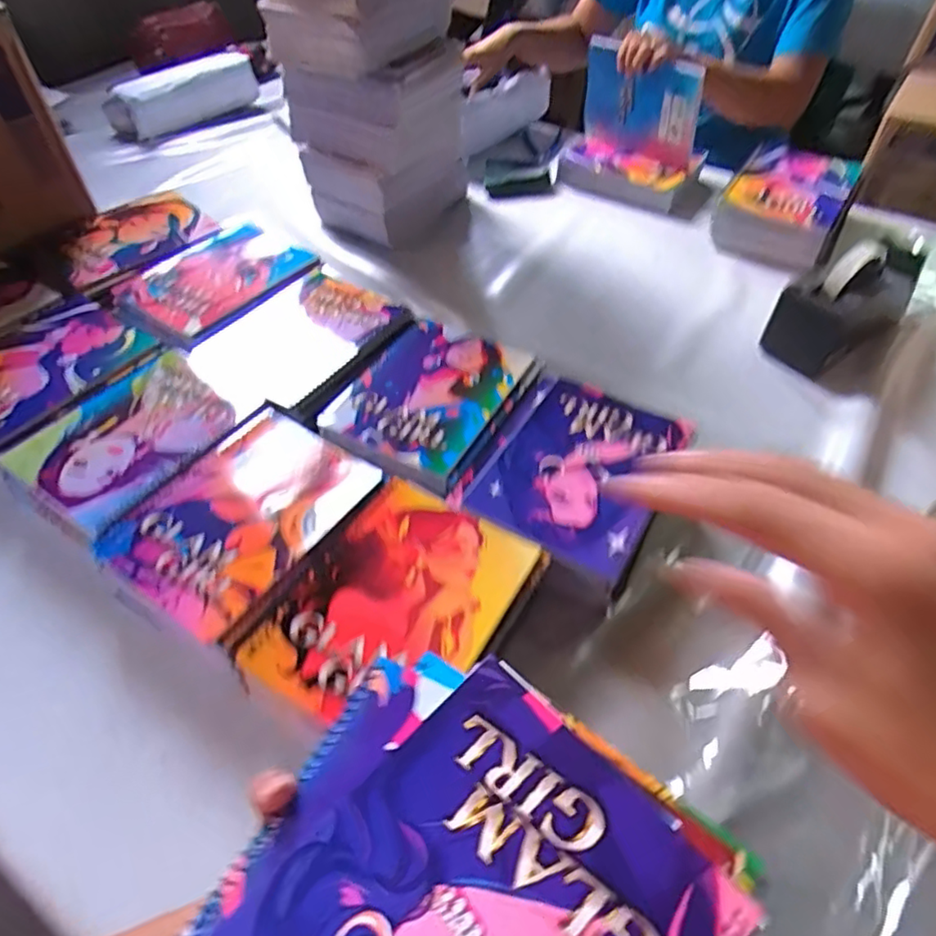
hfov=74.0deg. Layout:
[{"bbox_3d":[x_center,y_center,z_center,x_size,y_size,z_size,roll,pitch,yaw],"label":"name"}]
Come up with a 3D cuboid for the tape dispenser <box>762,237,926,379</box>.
[{"bbox_3d":[0.458,-0.205,0.738,0.187,0.112,0.076,-28,55,-23],"label":"tape dispenser"}]

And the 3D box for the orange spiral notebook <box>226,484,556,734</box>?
[{"bbox_3d":[-0.054,0.104,0.485,0.160,0.010,0.201,27,56,21],"label":"orange spiral notebook"}]

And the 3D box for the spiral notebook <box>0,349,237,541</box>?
[{"bbox_3d":[-0.327,-0.036,0.603,0.152,0.009,0.189,28,56,22],"label":"spiral notebook"}]

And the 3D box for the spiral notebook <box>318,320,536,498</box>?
[{"bbox_3d":[-0.041,-0.078,0.654,0.158,0.012,0.204,24,56,17],"label":"spiral notebook"}]

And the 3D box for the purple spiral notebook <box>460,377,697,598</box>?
[{"bbox_3d":[0.107,-0.002,0.579,0.154,0.019,0.194,24,55,19],"label":"purple spiral notebook"}]

